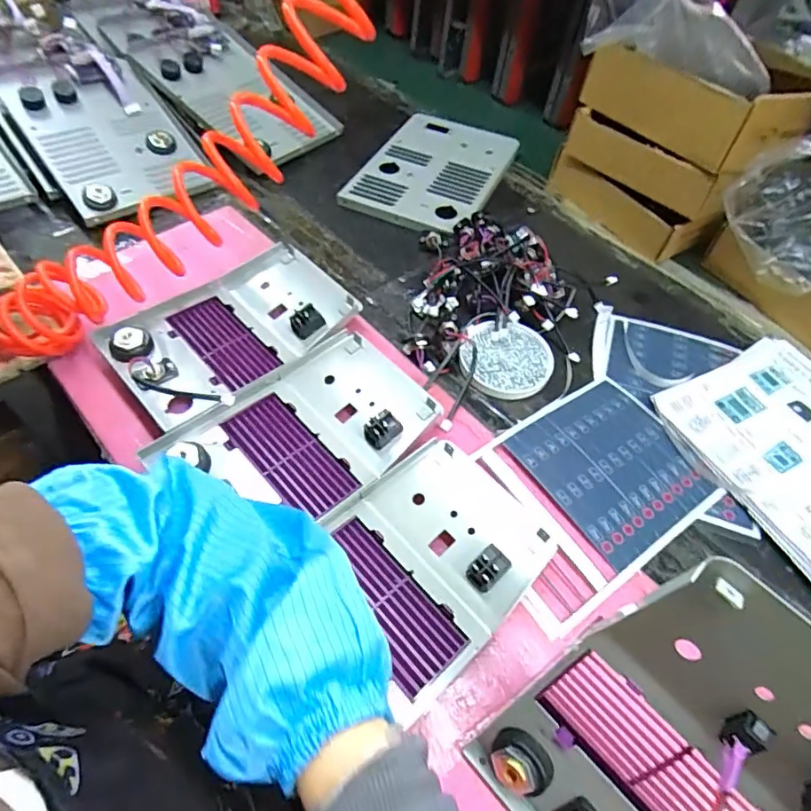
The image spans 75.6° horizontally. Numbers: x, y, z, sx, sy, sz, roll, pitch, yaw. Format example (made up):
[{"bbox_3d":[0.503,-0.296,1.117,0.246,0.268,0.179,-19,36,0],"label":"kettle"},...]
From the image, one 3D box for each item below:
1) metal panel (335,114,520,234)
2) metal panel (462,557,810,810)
[{"bbox_3d":[0.046,-0.351,0.763,0.185,0.019,0.283,20,56,11],"label":"metal panel"},{"bbox_3d":[0.141,0.192,0.264,0.153,0.229,0.038,41,40,21],"label":"metal panel"}]

